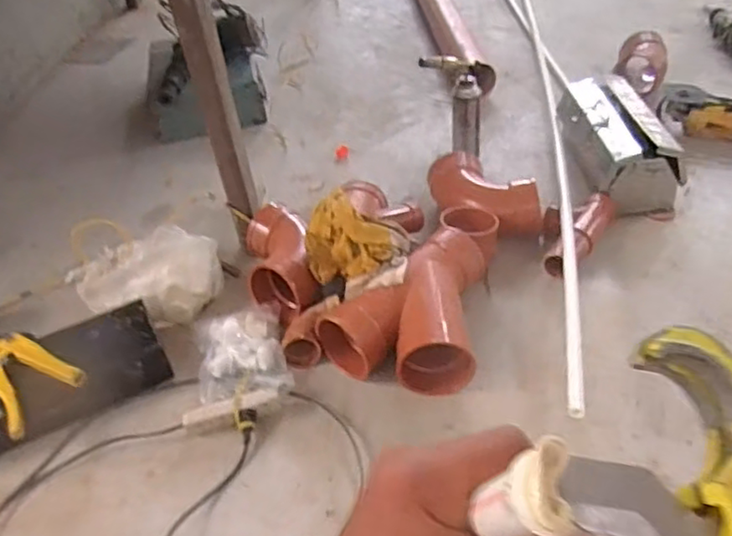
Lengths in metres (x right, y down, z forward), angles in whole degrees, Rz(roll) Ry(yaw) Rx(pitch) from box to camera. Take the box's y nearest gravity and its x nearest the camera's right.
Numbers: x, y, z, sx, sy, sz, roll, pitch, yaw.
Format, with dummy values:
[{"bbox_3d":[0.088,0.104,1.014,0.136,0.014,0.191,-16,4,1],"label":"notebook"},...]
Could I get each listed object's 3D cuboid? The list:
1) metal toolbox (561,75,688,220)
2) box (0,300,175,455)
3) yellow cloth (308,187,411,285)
[{"bbox_3d":[0.529,-0.275,1.395,0.162,0.152,0.372,-7,39,-1],"label":"metal toolbox"},{"bbox_3d":[-0.506,0.179,1.028,0.355,0.098,0.154,-22,41,-18],"label":"box"},{"bbox_3d":[-0.017,-0.053,1.107,0.169,0.110,0.105,0,39,8],"label":"yellow cloth"}]

